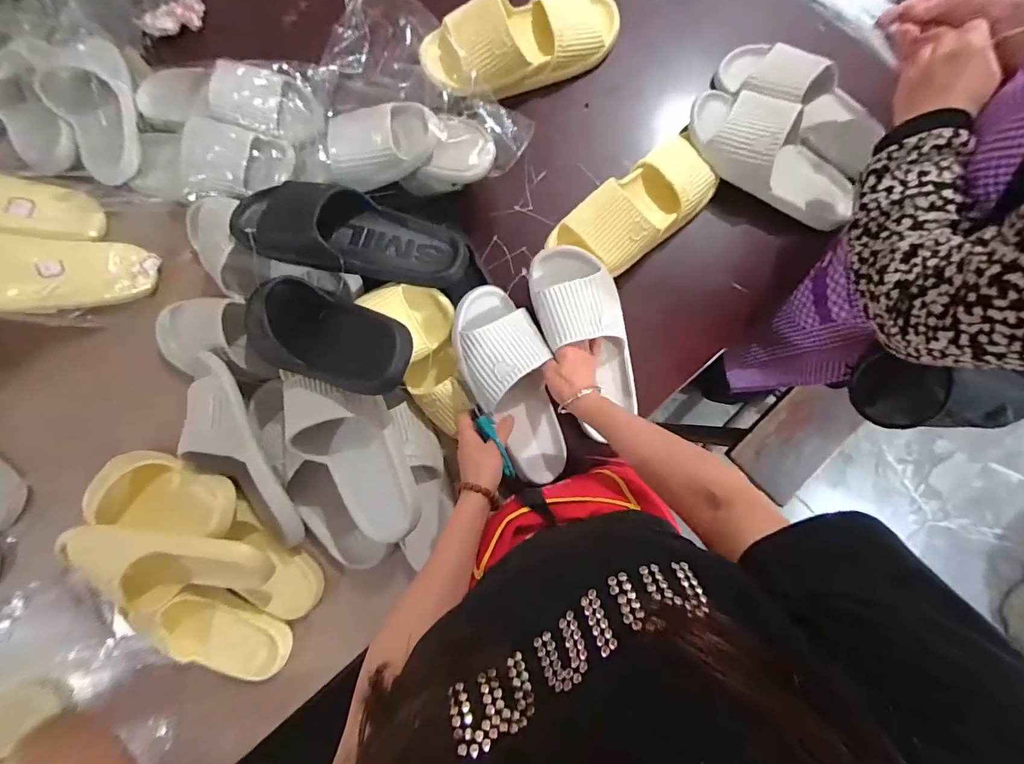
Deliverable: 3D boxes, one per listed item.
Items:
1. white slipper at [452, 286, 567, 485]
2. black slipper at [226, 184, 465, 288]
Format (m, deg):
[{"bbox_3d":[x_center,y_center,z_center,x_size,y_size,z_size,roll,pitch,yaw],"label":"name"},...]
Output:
[{"bbox_3d":[0.004,0.006,0.550,0.103,0.072,0.253,-21,102,3],"label":"white slipper"},{"bbox_3d":[-0.196,-0.183,0.523,0.274,0.085,0.121,9,91,-14],"label":"black slipper"}]

